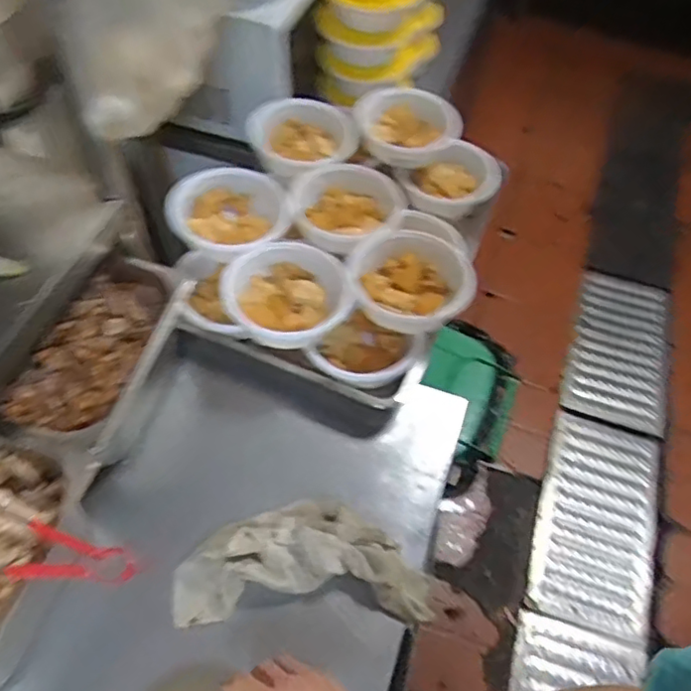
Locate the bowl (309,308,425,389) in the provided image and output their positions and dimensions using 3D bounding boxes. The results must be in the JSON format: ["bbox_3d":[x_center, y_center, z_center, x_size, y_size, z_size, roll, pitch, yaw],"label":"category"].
[{"bbox_3d":[0.027,0.013,0.874,0.128,0.064,0.122,23,59,11],"label":"bowl"}]

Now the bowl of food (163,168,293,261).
[{"bbox_3d":[-0.179,-0.195,0.927,0.164,0.058,0.158,2,58,-3],"label":"bowl of food"}]

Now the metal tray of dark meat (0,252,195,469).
[{"bbox_3d":[-0.295,0.008,0.751,0.148,0.068,0.268,14,58,5],"label":"metal tray of dark meat"}]

